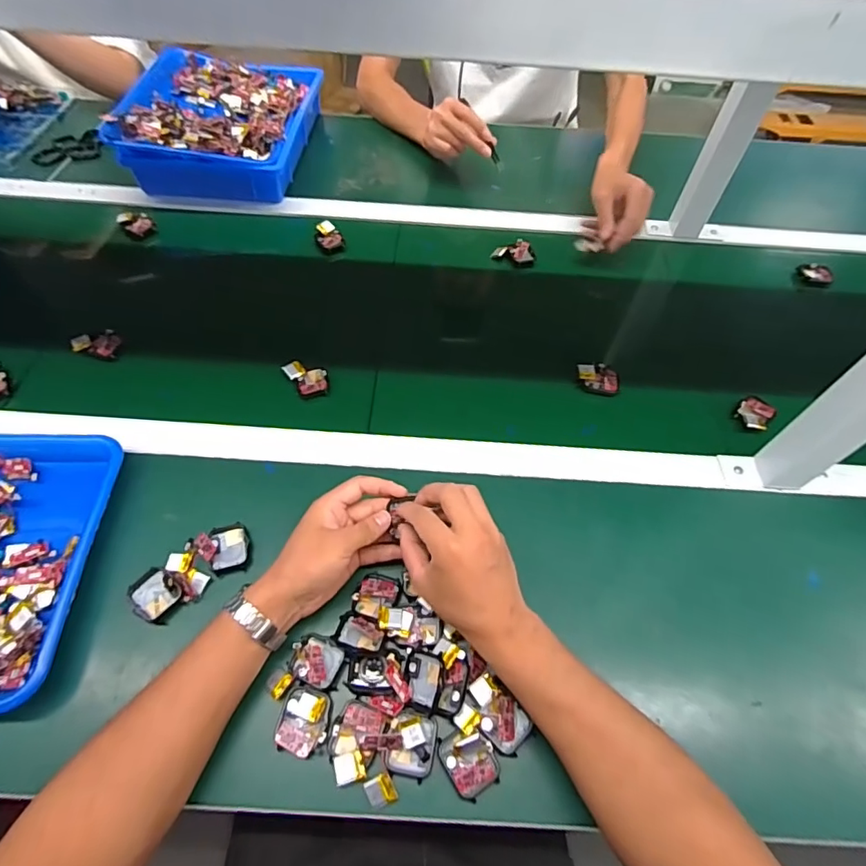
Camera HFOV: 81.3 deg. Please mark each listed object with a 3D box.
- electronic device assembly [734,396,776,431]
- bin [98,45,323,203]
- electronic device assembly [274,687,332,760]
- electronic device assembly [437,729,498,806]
[{"bbox_3d":[0.382,-0.024,0.598,0.037,0.010,0.056,38,62,20],"label":"electronic device assembly"},{"bbox_3d":[-0.344,-0.521,0.845,0.256,0.095,0.319,4,56,0],"label":"bin"},{"bbox_3d":[-0.105,0.234,0.409,0.040,0.009,0.047,9,56,3],"label":"electronic device assembly"},{"bbox_3d":[0.029,0.257,0.396,0.037,0.015,0.045,-26,61,-19],"label":"electronic device assembly"}]

